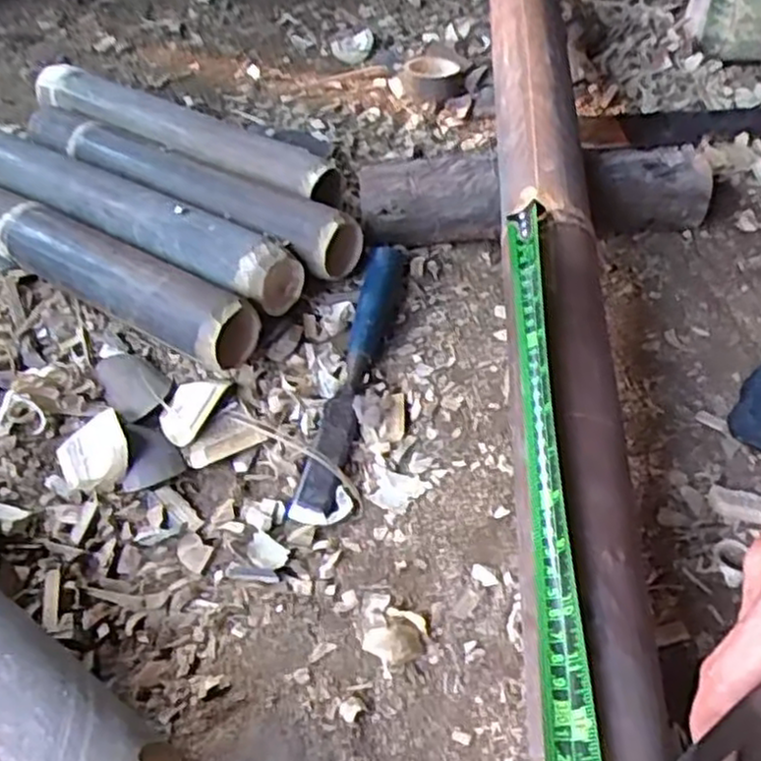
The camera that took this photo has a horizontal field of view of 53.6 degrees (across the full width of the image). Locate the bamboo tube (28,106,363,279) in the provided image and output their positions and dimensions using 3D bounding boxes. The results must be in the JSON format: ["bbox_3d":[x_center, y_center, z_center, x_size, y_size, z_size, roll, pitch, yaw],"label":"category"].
[{"bbox_3d":[-0.180,-0.169,0.658,0.381,0.061,0.058,26,56,25],"label":"bamboo tube"}]

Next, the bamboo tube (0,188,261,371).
[{"bbox_3d":[-0.253,-0.101,0.608,0.384,0.062,0.057,26,56,25],"label":"bamboo tube"}]

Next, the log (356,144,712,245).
[{"bbox_3d":[0.120,-0.148,0.613,0.270,0.065,0.064,-2,49,4],"label":"log"}]

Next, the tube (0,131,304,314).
[{"bbox_3d":[-0.226,-0.147,0.626,0.379,0.041,0.056,26,56,25],"label":"tube"}]

